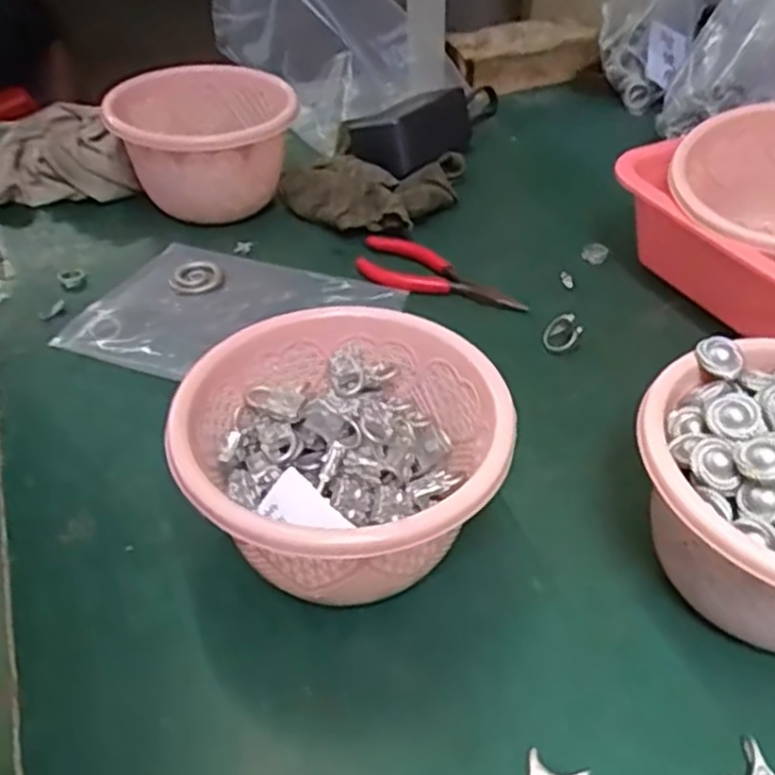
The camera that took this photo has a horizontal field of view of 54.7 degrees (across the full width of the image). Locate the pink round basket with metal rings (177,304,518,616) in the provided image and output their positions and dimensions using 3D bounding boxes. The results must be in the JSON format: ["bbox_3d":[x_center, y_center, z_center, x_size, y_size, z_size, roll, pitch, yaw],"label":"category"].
[{"bbox_3d":[-0.016,0.040,0.362,0.134,0.092,0.143,-1,42,1],"label":"pink round basket with metal rings"}]

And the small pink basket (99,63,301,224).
[{"bbox_3d":[-0.147,-0.202,0.625,0.138,0.100,0.144,-15,44,-14],"label":"small pink basket"}]

